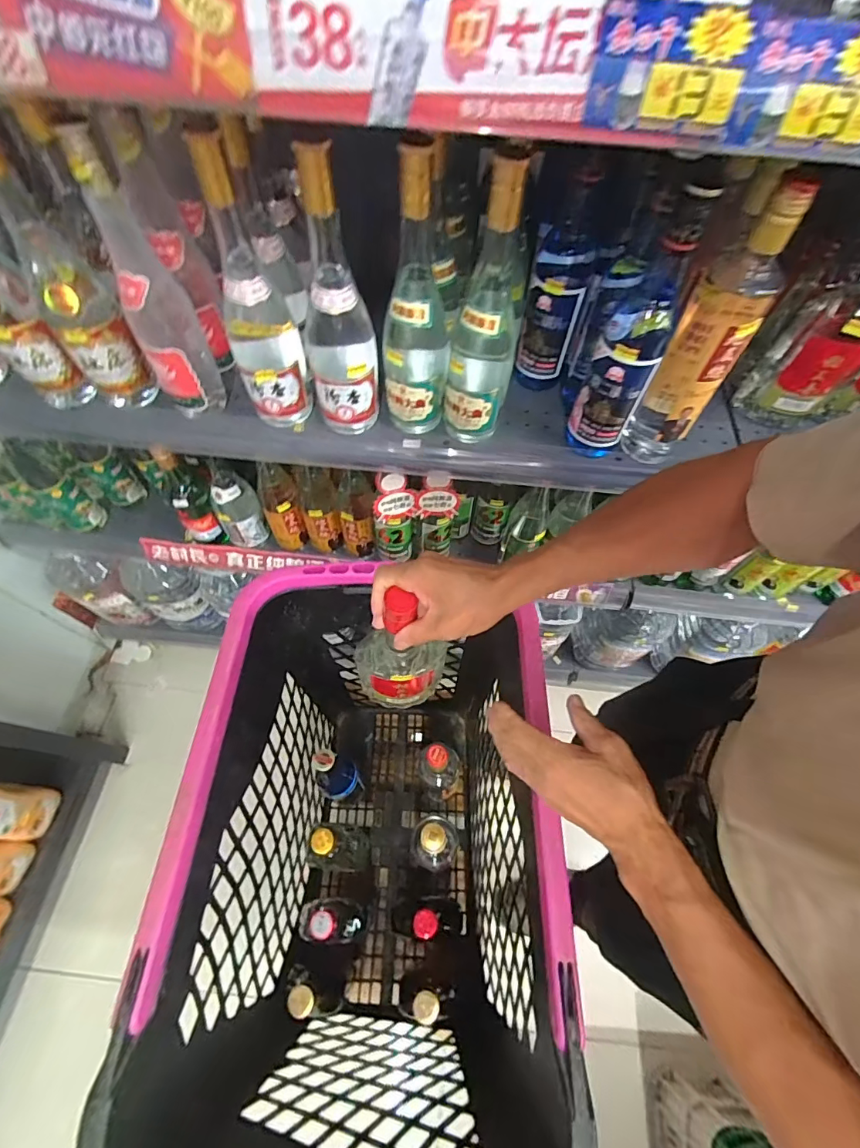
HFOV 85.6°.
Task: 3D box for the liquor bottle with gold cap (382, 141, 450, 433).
[{"bbox_3d":[-0.013,-0.271,0.471,0.068,0.261,0.084,4,63,0],"label":"liquor bottle with gold cap"}]

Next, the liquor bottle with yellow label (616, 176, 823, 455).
[{"bbox_3d":[0.274,-0.227,0.458,0.063,0.259,0.074,31,66,13],"label":"liquor bottle with yellow label"}]

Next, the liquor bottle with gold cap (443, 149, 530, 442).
[{"bbox_3d":[0.056,-0.259,0.466,0.065,0.266,0.082,13,63,5],"label":"liquor bottle with gold cap"}]

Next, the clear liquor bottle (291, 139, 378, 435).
[{"bbox_3d":[-0.096,-0.261,0.463,0.076,0.253,0.065,-5,63,-4],"label":"clear liquor bottle"}]

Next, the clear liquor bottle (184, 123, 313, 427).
[{"bbox_3d":[-0.181,-0.278,0.468,0.070,0.258,0.086,-15,64,-9],"label":"clear liquor bottle"}]

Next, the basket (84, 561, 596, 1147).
[{"bbox_3d":[-0.069,0.326,0.646,0.377,0.496,0.542,3,63,0],"label":"basket"}]

